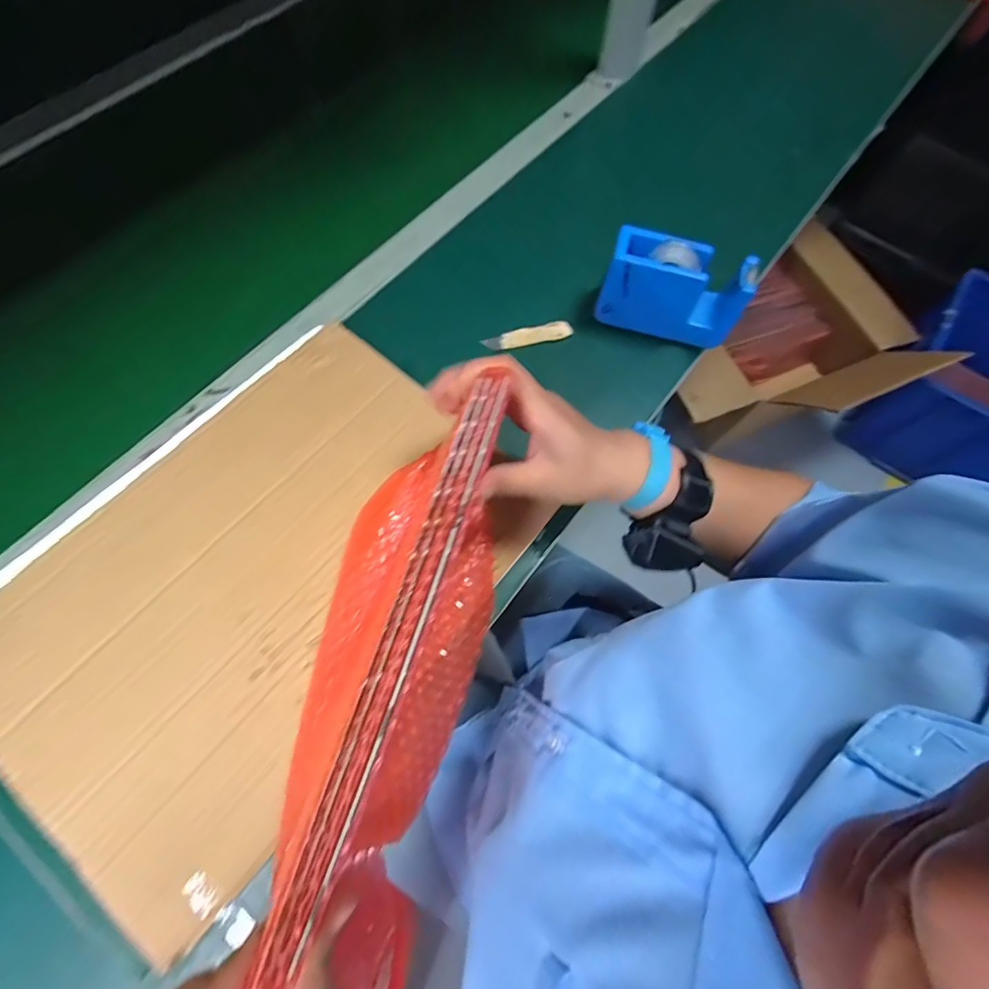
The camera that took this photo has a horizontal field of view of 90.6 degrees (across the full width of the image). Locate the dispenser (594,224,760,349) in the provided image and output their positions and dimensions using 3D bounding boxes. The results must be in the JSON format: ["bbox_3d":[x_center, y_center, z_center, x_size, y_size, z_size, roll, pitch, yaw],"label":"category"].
[{"bbox_3d":[0.171,-0.195,0.466,0.128,0.073,0.049,17,69,4],"label":"dispenser"}]

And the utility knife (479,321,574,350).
[{"bbox_3d":[0.034,-0.158,0.492,0.087,0.014,0.019,-11,70,-7],"label":"utility knife"}]

